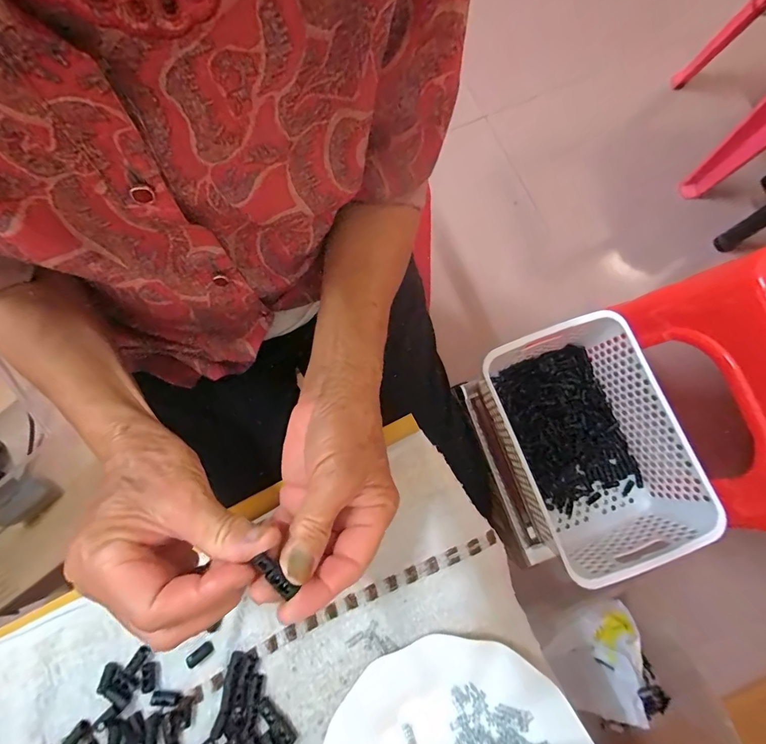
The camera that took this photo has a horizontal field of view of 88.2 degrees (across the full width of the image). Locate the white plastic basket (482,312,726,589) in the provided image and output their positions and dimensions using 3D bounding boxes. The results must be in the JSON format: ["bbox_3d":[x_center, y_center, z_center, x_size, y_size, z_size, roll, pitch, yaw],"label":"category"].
[{"bbox_3d":[0.278,0.098,0.559,0.205,0.116,0.309,-21,78,-2],"label":"white plastic basket"}]

